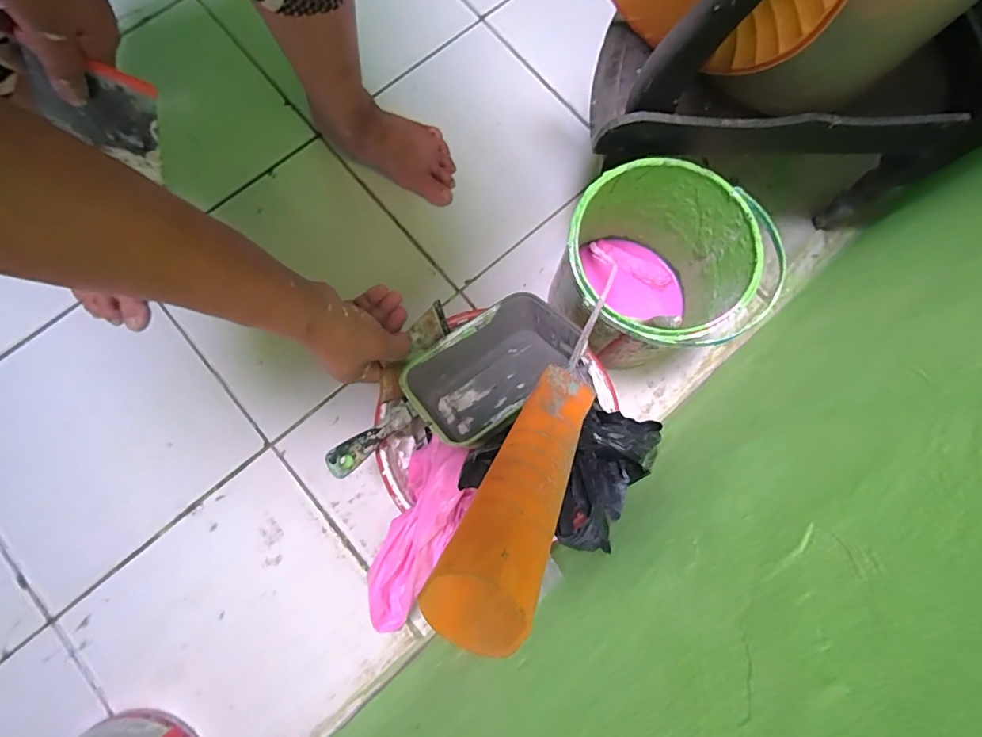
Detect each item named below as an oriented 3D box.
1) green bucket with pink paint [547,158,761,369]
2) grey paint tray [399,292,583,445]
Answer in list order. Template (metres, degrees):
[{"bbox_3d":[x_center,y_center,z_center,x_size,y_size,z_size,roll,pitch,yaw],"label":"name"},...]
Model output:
[{"bbox_3d":[0.165,-0.099,0.525,0.183,0.197,0.176,0,80,-2],"label":"green bucket with pink paint"},{"bbox_3d":[0.001,0.000,0.472,0.175,0.055,0.114,-34,62,-13],"label":"grey paint tray"}]

